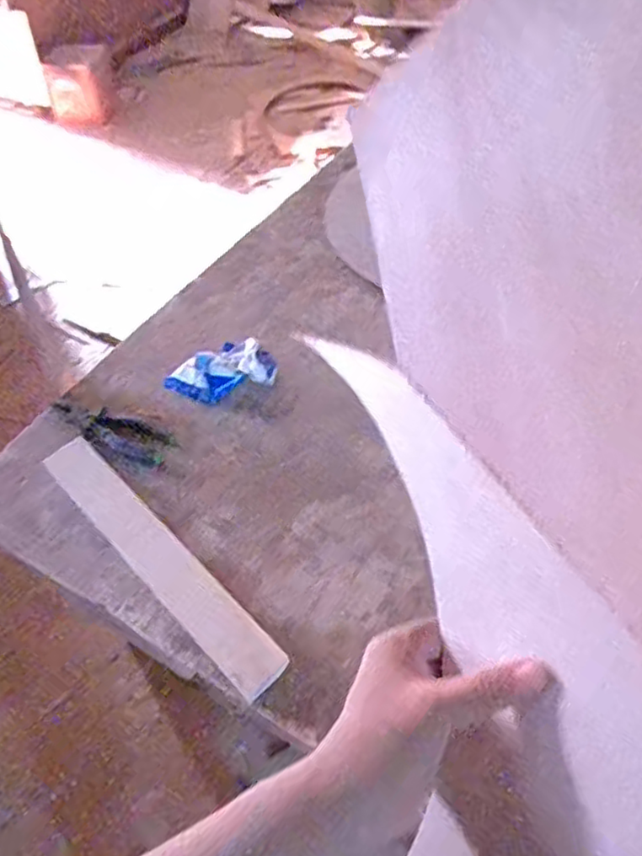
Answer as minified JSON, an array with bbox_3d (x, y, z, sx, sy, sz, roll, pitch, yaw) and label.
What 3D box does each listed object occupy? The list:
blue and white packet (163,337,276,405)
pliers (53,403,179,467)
[{"bbox_3d":[-0.130,-0.069,0.853,0.149,0.039,0.079,-14,56,3],"label":"blue and white packet"},{"bbox_3d":[-0.259,0.002,0.824,0.166,0.009,0.052,17,54,15],"label":"pliers"}]

